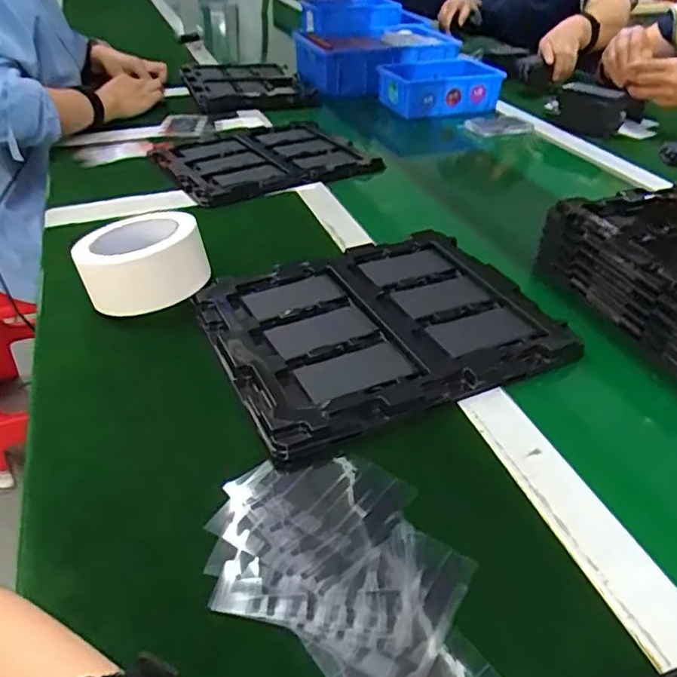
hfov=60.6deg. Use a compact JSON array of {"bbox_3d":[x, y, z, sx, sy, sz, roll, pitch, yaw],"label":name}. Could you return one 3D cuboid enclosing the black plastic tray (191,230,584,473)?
[{"bbox_3d":[0.035,-0.013,0.507,0.275,0.022,0.218,-18,42,-22],"label":"black plastic tray"}]

